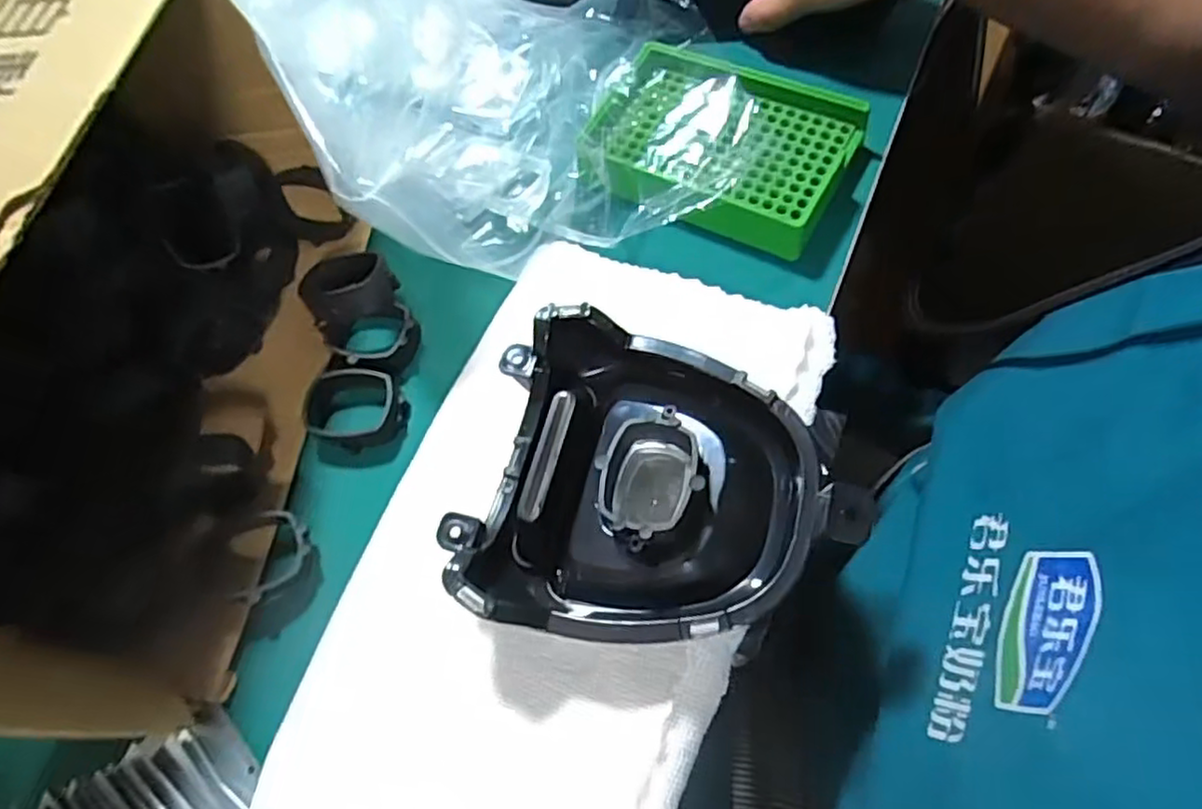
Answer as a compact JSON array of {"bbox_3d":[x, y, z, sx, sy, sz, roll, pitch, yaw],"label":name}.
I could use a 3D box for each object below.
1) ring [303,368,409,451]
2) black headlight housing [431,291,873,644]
[{"bbox_3d":[-0.127,0.002,0.350,0.052,0.022,0.037,6,67,10],"label":"ring"},{"bbox_3d":[0.024,0.037,0.285,0.148,0.048,0.126,12,68,13],"label":"black headlight housing"}]

